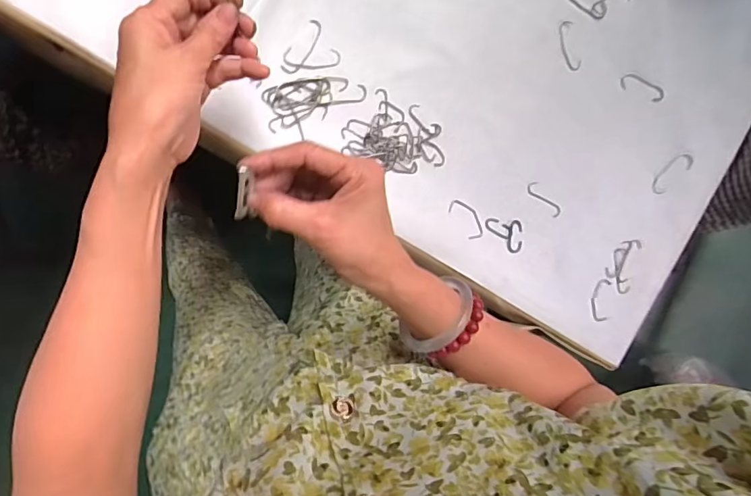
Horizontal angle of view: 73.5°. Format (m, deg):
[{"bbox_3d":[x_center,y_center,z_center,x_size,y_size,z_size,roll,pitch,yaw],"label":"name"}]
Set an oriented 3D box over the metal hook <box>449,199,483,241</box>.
[{"bbox_3d":[0.087,-0.027,0.473,0.020,0.004,0.042,-38,95,-5],"label":"metal hook"}]

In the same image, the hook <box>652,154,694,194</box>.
[{"bbox_3d":[0.290,-0.072,0.493,0.045,0.010,0.018,-42,96,10],"label":"hook"}]

